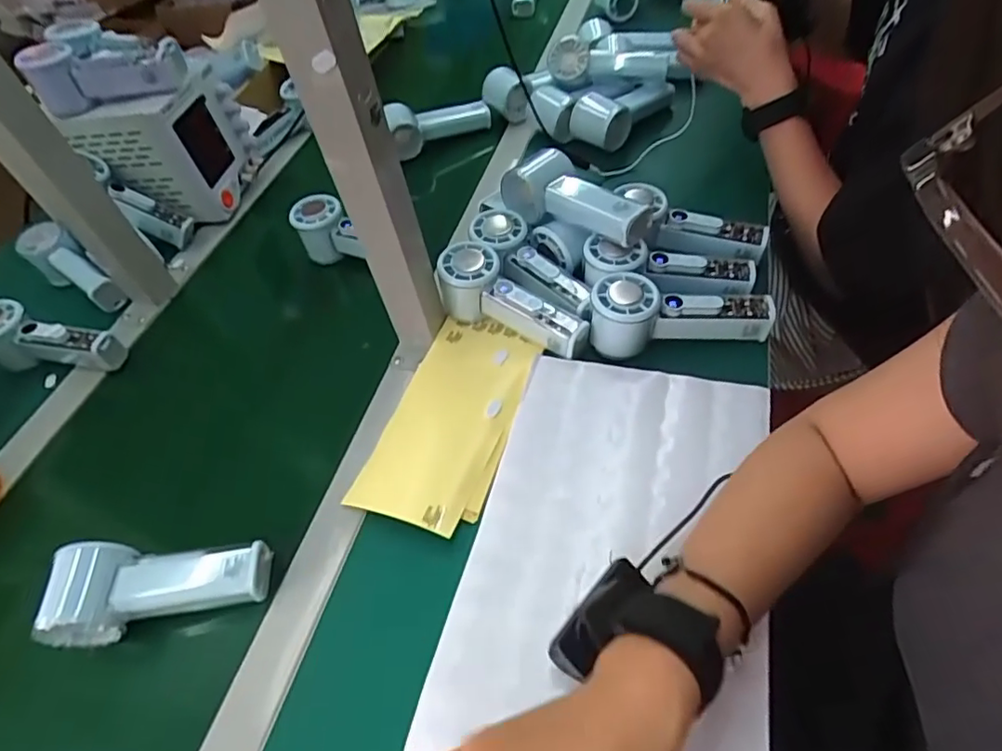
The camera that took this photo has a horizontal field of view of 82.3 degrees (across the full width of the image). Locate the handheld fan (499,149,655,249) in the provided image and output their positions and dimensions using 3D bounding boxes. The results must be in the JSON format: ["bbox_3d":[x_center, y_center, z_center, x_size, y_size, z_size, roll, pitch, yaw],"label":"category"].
[{"bbox_3d":[0.078,-0.174,0.559,0.148,0.050,0.080,24,57,25],"label":"handheld fan"}]

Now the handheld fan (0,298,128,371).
[{"bbox_3d":[-0.469,-0.035,0.590,0.148,0.057,0.053,9,52,15],"label":"handheld fan"}]

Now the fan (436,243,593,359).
[{"bbox_3d":[0.014,-0.072,0.533,0.148,0.057,0.057,20,55,22],"label":"fan"}]

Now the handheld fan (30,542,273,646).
[{"bbox_3d":[-0.246,0.149,0.414,0.141,0.039,0.059,-9,50,0],"label":"handheld fan"}]

